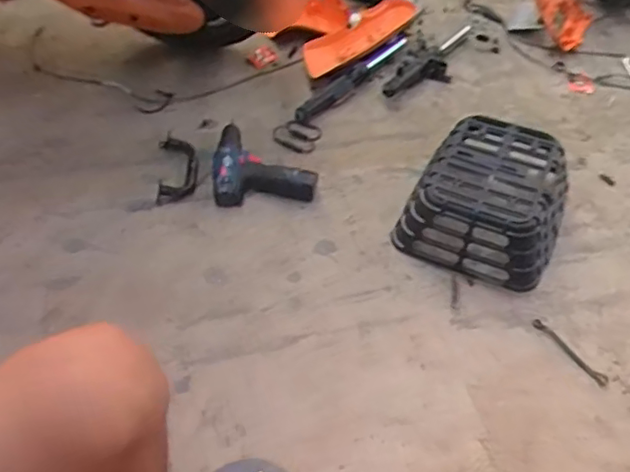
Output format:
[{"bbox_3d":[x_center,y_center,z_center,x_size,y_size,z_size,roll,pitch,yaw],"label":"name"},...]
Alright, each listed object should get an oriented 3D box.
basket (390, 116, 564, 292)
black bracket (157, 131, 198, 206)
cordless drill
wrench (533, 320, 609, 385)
[{"bbox_3d":[0.302,-0.059,1.033,0.244,0.122,0.274,25,56,16],"label":"basket"},{"bbox_3d":[-0.247,-0.121,1.085,0.068,0.028,0.141,-3,53,-7],"label":"black bracket"},{"bbox_3d":[-0.096,-0.130,1.087,0.180,0.073,0.140,-6,53,-9],"label":"cordless drill"},{"bbox_3d":[0.395,0.180,0.934,0.017,0.010,0.134,-36,62,-26],"label":"wrench"}]

